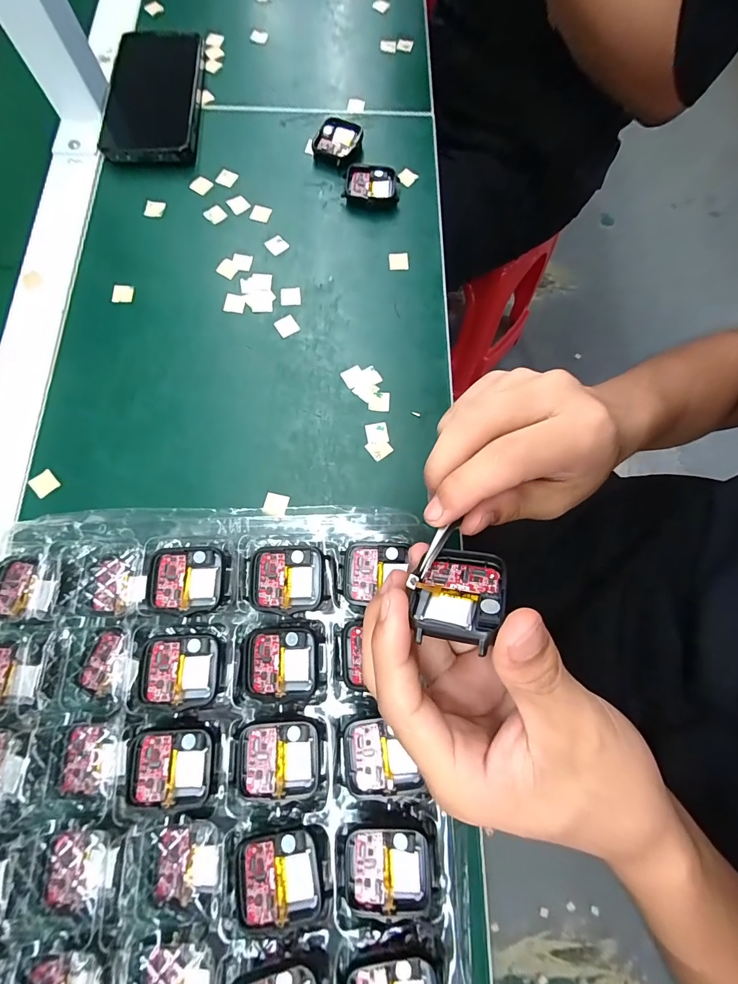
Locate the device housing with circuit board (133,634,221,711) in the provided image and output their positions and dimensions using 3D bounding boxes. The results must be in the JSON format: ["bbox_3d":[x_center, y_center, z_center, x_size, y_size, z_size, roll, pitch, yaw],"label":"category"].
[{"bbox_3d":[-0.107,0.100,0.217,0.042,0.007,0.037,0,75,0],"label":"device housing with circuit board"}]

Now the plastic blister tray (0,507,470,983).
[{"bbox_3d":[-0.100,0.142,0.213,0.275,0.029,0.264,-6,75,-2],"label":"plastic blister tray"}]

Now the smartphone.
[{"bbox_3d":[-0.199,-0.358,0.351,0.085,0.016,0.152,-5,75,-2],"label":"smartphone"}]

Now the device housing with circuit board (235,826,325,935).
[{"bbox_3d":[-0.046,0.192,0.191,0.043,0.005,0.038,-6,75,-2],"label":"device housing with circuit board"}]

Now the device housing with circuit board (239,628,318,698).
[{"bbox_3d":[-0.051,0.096,0.219,0.043,0.007,0.036,-1,75,-1],"label":"device housing with circuit board"}]

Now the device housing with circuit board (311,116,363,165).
[{"bbox_3d":[-0.029,-0.312,0.344,0.037,0.012,0.042,21,75,5],"label":"device housing with circuit board"}]

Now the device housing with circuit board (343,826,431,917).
[{"bbox_3d":[0.009,0.191,0.196,0.043,0.007,0.037,-1,75,-1],"label":"device housing with circuit board"}]

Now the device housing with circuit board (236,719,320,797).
[{"bbox_3d":[-0.050,0.143,0.207,0.043,0.004,0.036,-2,75,-1],"label":"device housing with circuit board"}]

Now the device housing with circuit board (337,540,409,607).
[{"bbox_3d":[0.003,0.048,0.229,0.039,0.007,0.036,5,75,1],"label":"device housing with circuit board"}]

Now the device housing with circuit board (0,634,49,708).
[{"bbox_3d":[-0.209,0.103,0.219,0.045,0.006,0.036,-6,75,-2],"label":"device housing with circuit board"}]

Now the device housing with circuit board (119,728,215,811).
[{"bbox_3d":[-0.107,0.146,0.205,0.046,0.007,0.036,1,75,0],"label":"device housing with circuit board"}]

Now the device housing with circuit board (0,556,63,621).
[{"bbox_3d":[-0.205,0.057,0.229,0.044,0.004,0.035,6,75,1],"label":"device housing with circuit board"}]

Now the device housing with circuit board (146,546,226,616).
[{"bbox_3d":[-0.108,0.051,0.228,0.042,0.005,0.037,2,75,0],"label":"device housing with circuit board"}]

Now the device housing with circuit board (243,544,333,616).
[{"bbox_3d":[-0.048,0.051,0.226,0.045,0.005,0.038,0,75,-1],"label":"device housing with circuit board"}]

